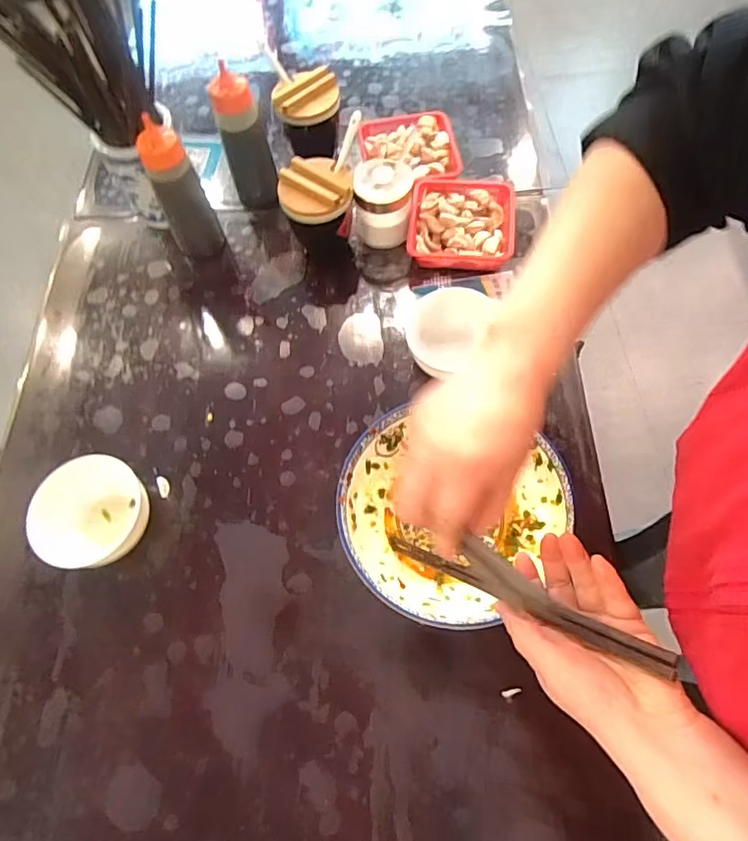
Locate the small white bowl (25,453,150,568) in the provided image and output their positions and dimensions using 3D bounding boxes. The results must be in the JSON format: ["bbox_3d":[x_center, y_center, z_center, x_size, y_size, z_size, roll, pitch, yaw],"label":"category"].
[{"bbox_3d":[-0.299,0.094,0.546,0.102,0.042,0.118,-6,65,0],"label":"small white bowl"}]

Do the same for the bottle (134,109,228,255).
[{"bbox_3d":[-0.239,-0.280,0.644,0.061,0.176,0.049,-34,68,-12],"label":"bottle"}]

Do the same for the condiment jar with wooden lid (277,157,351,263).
[{"bbox_3d":[-0.071,-0.267,0.669,0.086,0.106,0.083,-1,65,2],"label":"condiment jar with wooden lid"}]

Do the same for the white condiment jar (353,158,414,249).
[{"bbox_3d":[0.013,-0.286,0.676,0.070,0.108,0.064,-1,65,2],"label":"white condiment jar"}]

